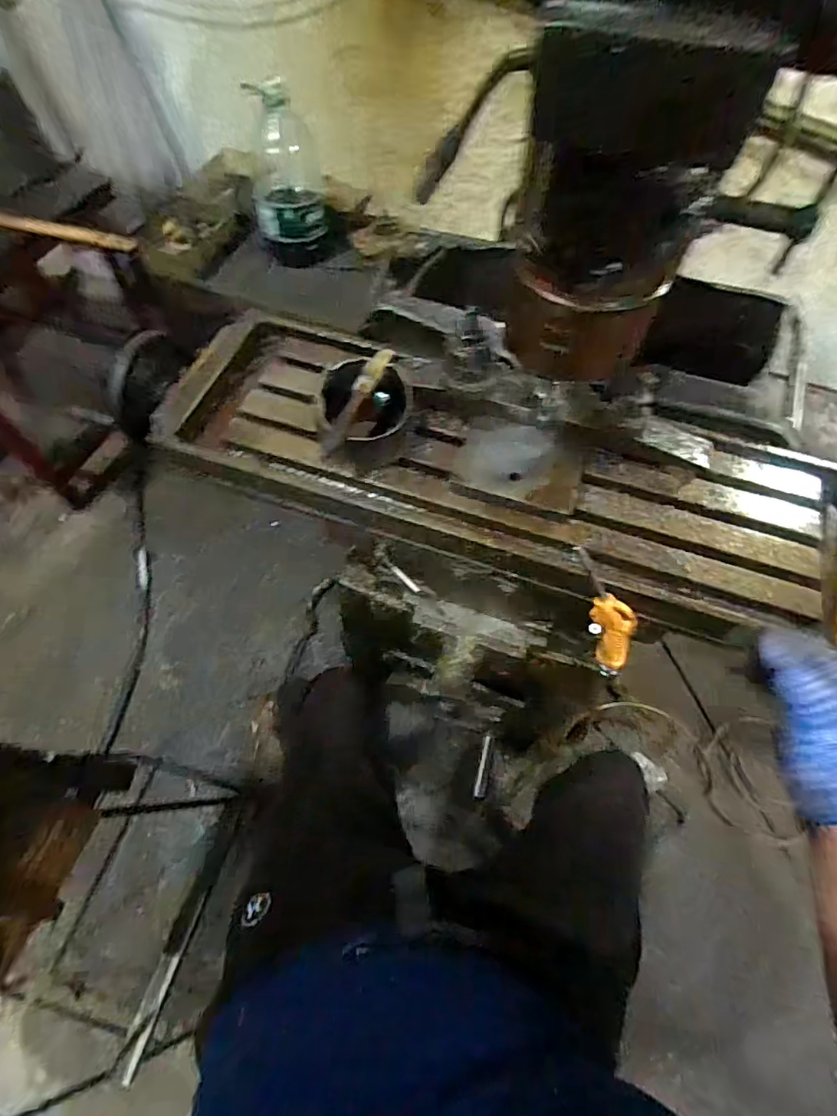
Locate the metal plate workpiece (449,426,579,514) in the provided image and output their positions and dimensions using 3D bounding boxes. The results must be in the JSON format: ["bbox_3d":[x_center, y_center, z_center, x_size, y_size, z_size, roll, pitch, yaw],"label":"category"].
[{"bbox_3d":[0.110,-0.103,0.560,0.131,0.018,0.099,18,64,7],"label":"metal plate workpiece"}]

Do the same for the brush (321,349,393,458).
[{"bbox_3d":[-0.064,-0.166,0.541,0.022,0.009,0.150,19,64,8],"label":"brush"}]

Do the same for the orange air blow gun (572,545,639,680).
[{"bbox_3d":[0.200,0.073,0.545,0.049,0.239,0.022,16,61,32],"label":"orange air blow gun"}]

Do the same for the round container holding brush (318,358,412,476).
[{"bbox_3d":[-0.058,-0.157,0.568,0.105,0.067,0.112,1,63,-1],"label":"round container holding brush"}]

